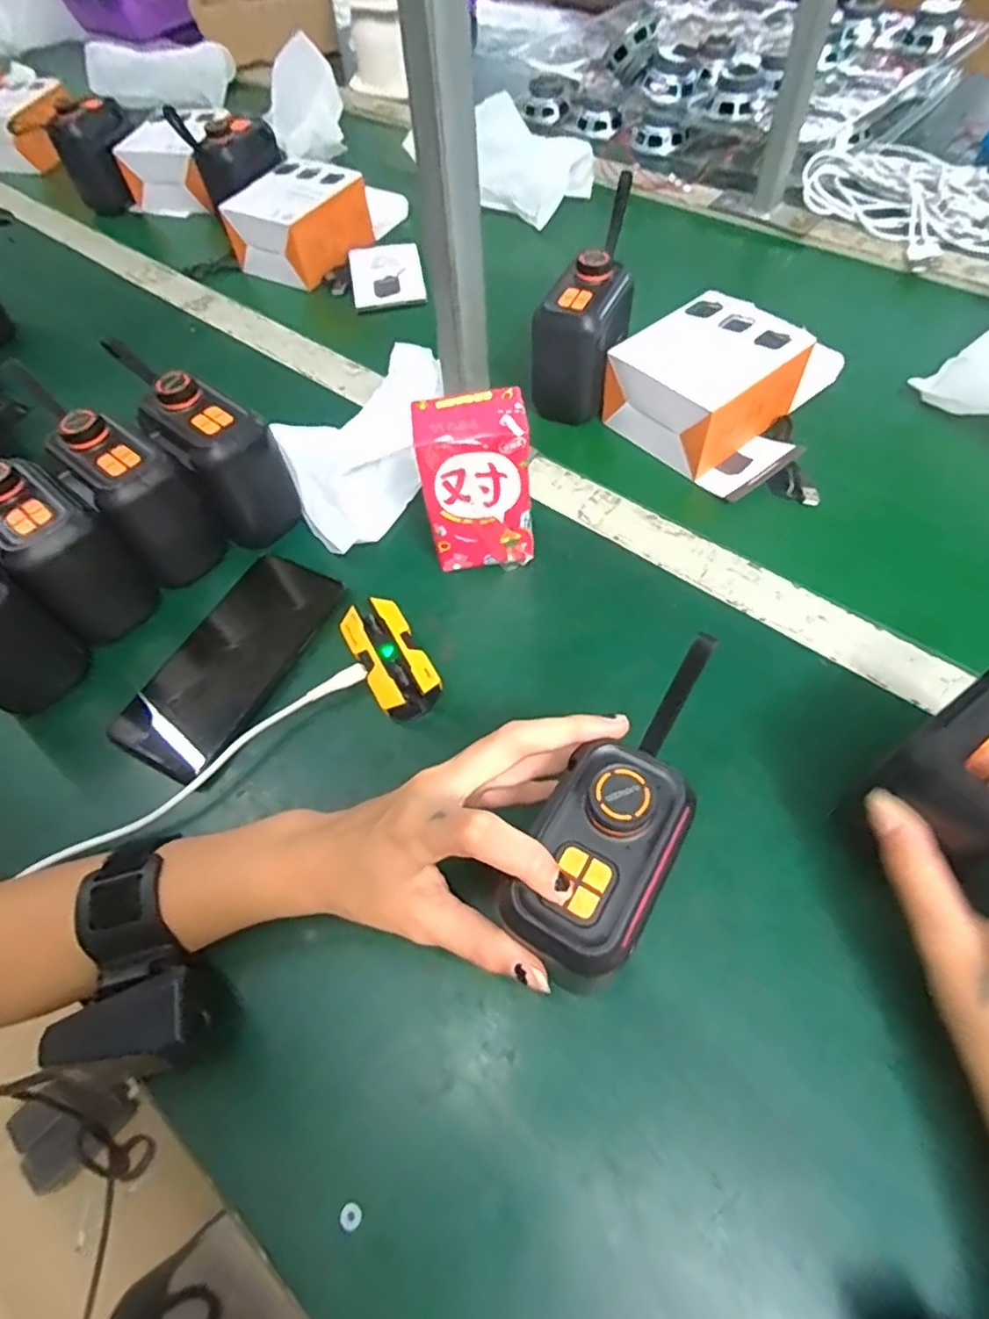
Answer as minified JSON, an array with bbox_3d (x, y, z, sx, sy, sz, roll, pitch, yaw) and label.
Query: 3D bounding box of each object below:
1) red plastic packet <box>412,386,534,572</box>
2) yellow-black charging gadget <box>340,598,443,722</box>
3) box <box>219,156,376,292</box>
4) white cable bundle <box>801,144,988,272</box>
[{"bbox_3d":[-0.014,-0.105,0.402,0.069,0.111,0.041,-8,58,1],"label":"red plastic packet"},{"bbox_3d":[-0.064,-0.001,0.392,0.037,0.024,0.078,-28,60,-12],"label":"yellow-black charging gadget"},{"bbox_3d":[-0.197,-0.445,0.652,0.108,0.063,0.119,32,66,22],"label":"box"},{"bbox_3d":[0.433,-0.459,0.635,0.196,0.027,0.207,-30,60,-13],"label":"white cable bundle"}]

